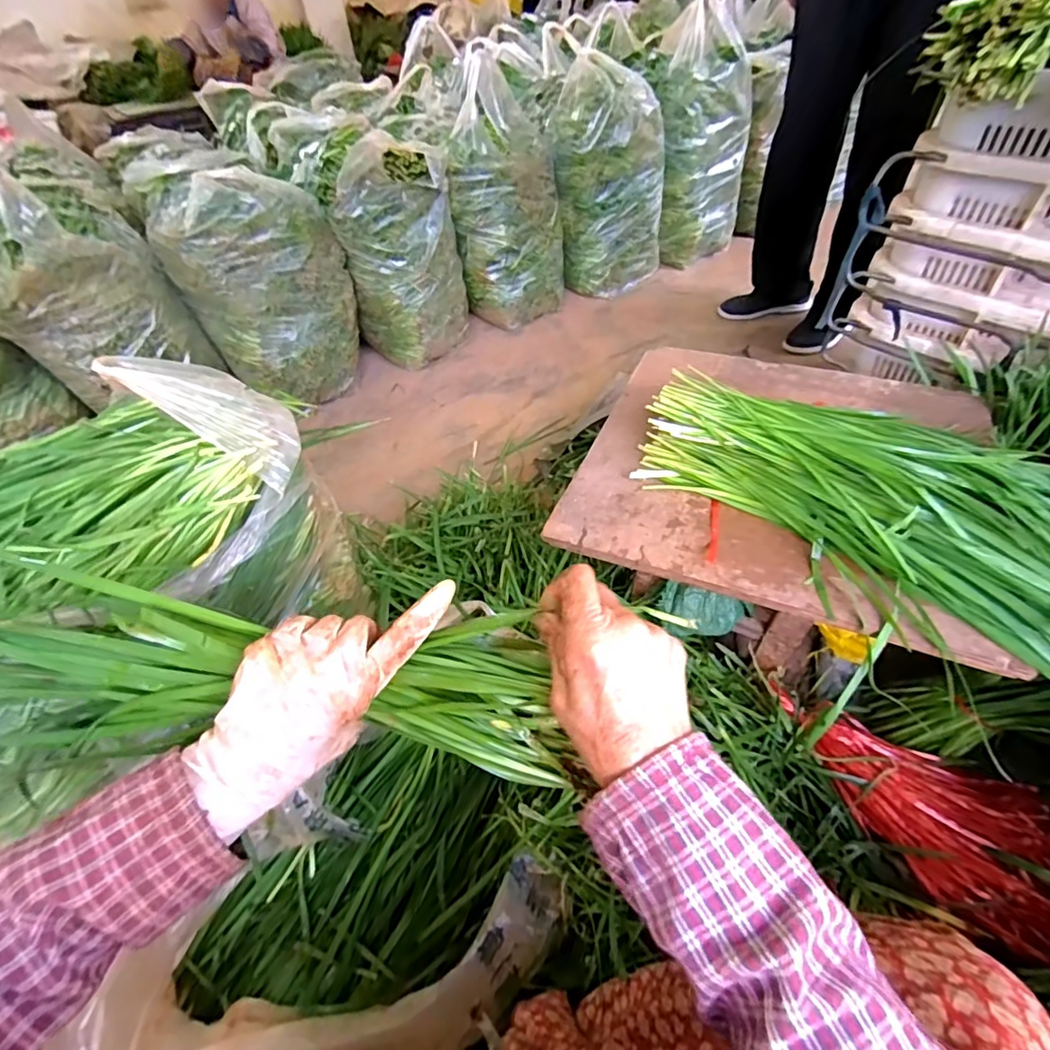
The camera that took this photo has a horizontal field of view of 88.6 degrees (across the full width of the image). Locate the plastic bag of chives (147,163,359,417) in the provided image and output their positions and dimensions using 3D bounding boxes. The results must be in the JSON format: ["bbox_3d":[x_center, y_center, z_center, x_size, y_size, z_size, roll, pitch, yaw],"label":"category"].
[{"bbox_3d":[-0.636,-0.586,1.320,0.355,0.464,0.344,-31,52,-21],"label":"plastic bag of chives"}]

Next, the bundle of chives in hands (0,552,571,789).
[{"bbox_3d":[-0.157,0.100,0.344,0.392,0.086,0.092,4,48,5],"label":"bundle of chives in hands"}]

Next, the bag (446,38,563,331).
[{"bbox_3d":[-0.041,-0.878,1.483,0.275,0.565,0.248,0,48,5],"label":"bag"}]

